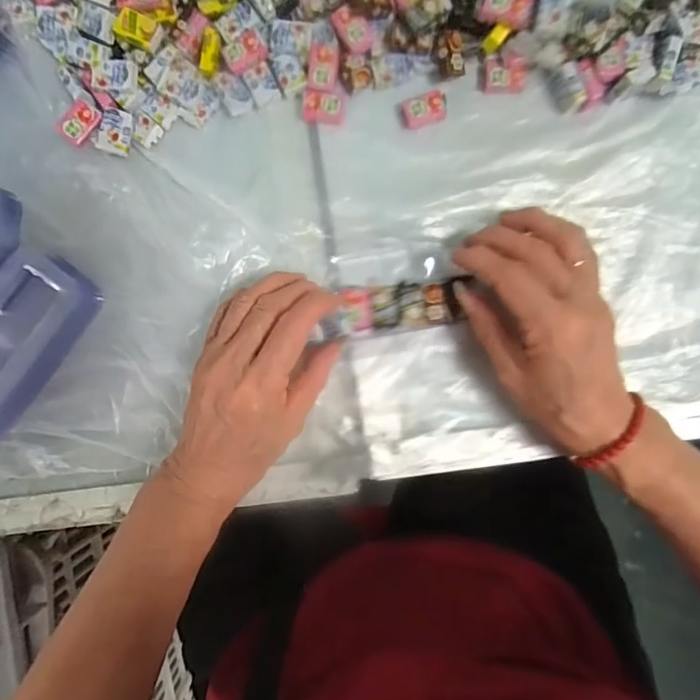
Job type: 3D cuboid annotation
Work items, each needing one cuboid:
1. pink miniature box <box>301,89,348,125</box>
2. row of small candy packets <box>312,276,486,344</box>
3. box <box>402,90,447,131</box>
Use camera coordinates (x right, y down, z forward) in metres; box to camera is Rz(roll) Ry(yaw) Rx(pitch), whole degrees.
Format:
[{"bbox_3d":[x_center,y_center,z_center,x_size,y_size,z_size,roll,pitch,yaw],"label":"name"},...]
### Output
[{"bbox_3d":[-0.016,-0.154,0.316,0.027,0.006,0.018,8,91,2],"label":"pink miniature box"},{"bbox_3d":[0.023,-0.026,0.315,0.085,0.013,0.032,-11,92,3],"label":"row of small candy packets"},{"bbox_3d":[0.047,-0.150,0.315,0.029,0.007,0.019,-18,90,2],"label":"box"}]

